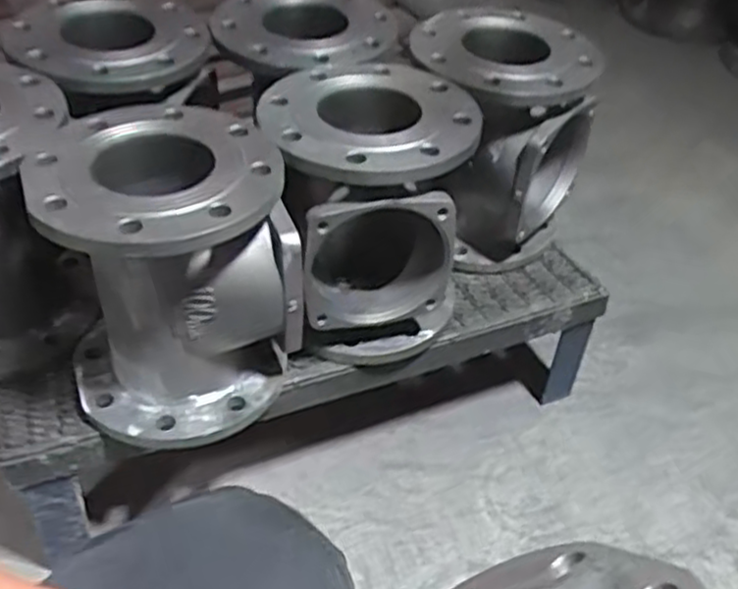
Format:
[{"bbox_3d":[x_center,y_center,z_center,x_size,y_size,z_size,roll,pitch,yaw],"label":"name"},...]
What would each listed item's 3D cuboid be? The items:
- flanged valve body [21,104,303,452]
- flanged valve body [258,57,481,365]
[{"bbox_3d":[-0.185,-0.019,0.717,0.209,0.241,0.203,-12,45,-17],"label":"flanged valve body"},{"bbox_3d":[-0.004,-0.087,0.818,0.204,0.250,0.216,2,42,-2],"label":"flanged valve body"}]

